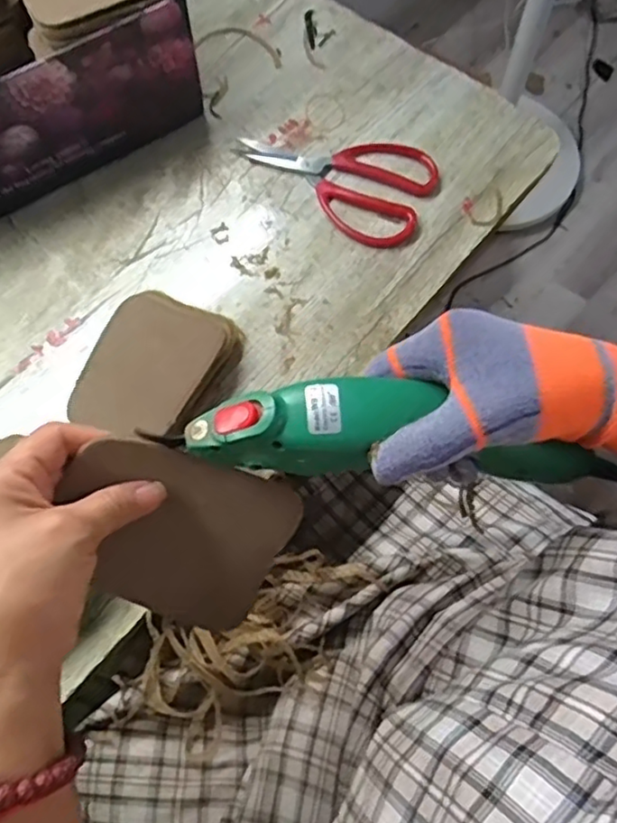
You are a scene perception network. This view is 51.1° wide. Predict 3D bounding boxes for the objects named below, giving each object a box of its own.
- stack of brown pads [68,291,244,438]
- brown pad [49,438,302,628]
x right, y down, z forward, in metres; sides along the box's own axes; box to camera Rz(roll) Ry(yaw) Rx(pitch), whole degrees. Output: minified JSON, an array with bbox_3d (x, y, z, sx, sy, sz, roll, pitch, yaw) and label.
[{"bbox_3d":[-0.120,-0.032,0.510,0.098,0.036,0.120,23,72,10],"label":"stack of brown pads"},{"bbox_3d":[-0.071,0.062,0.336,0.112,0.006,0.087,26,100,-13],"label":"brown pad"}]

